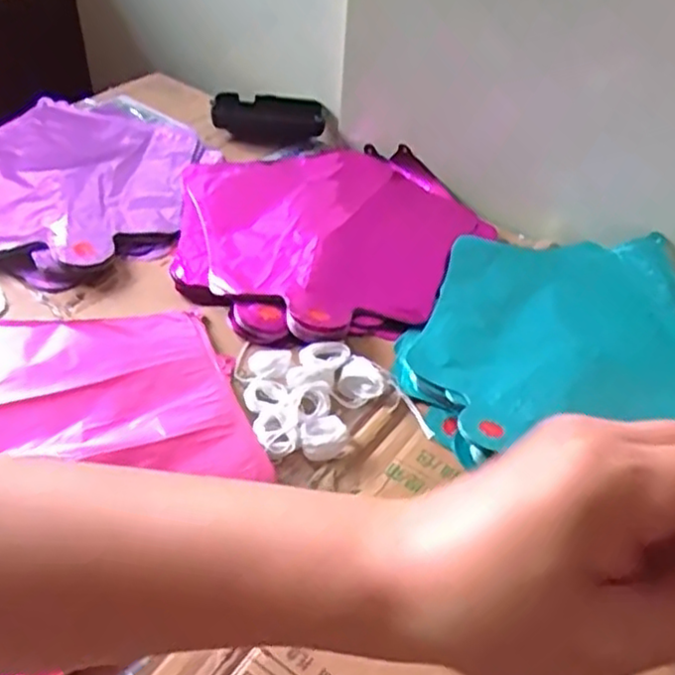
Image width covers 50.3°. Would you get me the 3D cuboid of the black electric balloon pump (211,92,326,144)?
[{"bbox_3d":[-0.067,-0.219,0.712,0.106,0.024,0.057,5,44,-1],"label":"black electric balloon pump"}]

